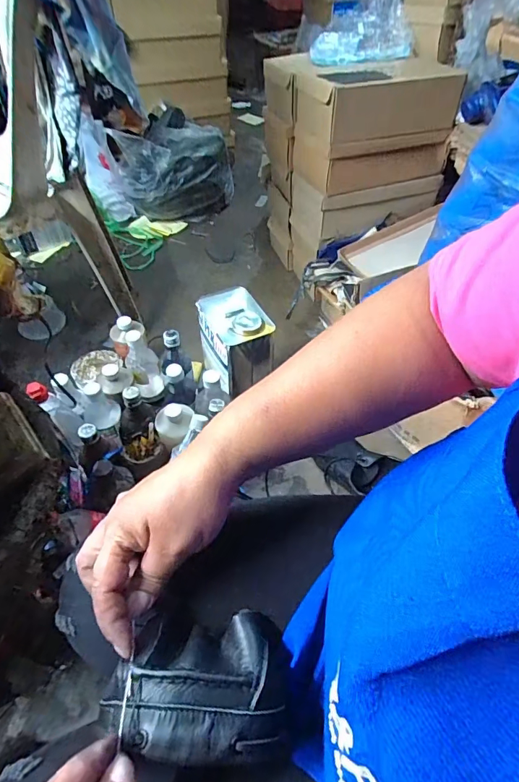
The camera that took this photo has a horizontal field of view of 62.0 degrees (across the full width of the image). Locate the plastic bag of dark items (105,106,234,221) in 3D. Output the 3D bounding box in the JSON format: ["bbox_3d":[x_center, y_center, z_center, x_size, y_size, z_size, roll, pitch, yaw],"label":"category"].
[{"bbox_3d":[-0.288,-0.762,1.480,0.342,0.253,0.301,10,50,7],"label":"plastic bag of dark items"}]

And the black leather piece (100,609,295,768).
[{"bbox_3d":[-0.033,0.176,0.263,0.106,0.040,0.075,1,50,0],"label":"black leather piece"}]

